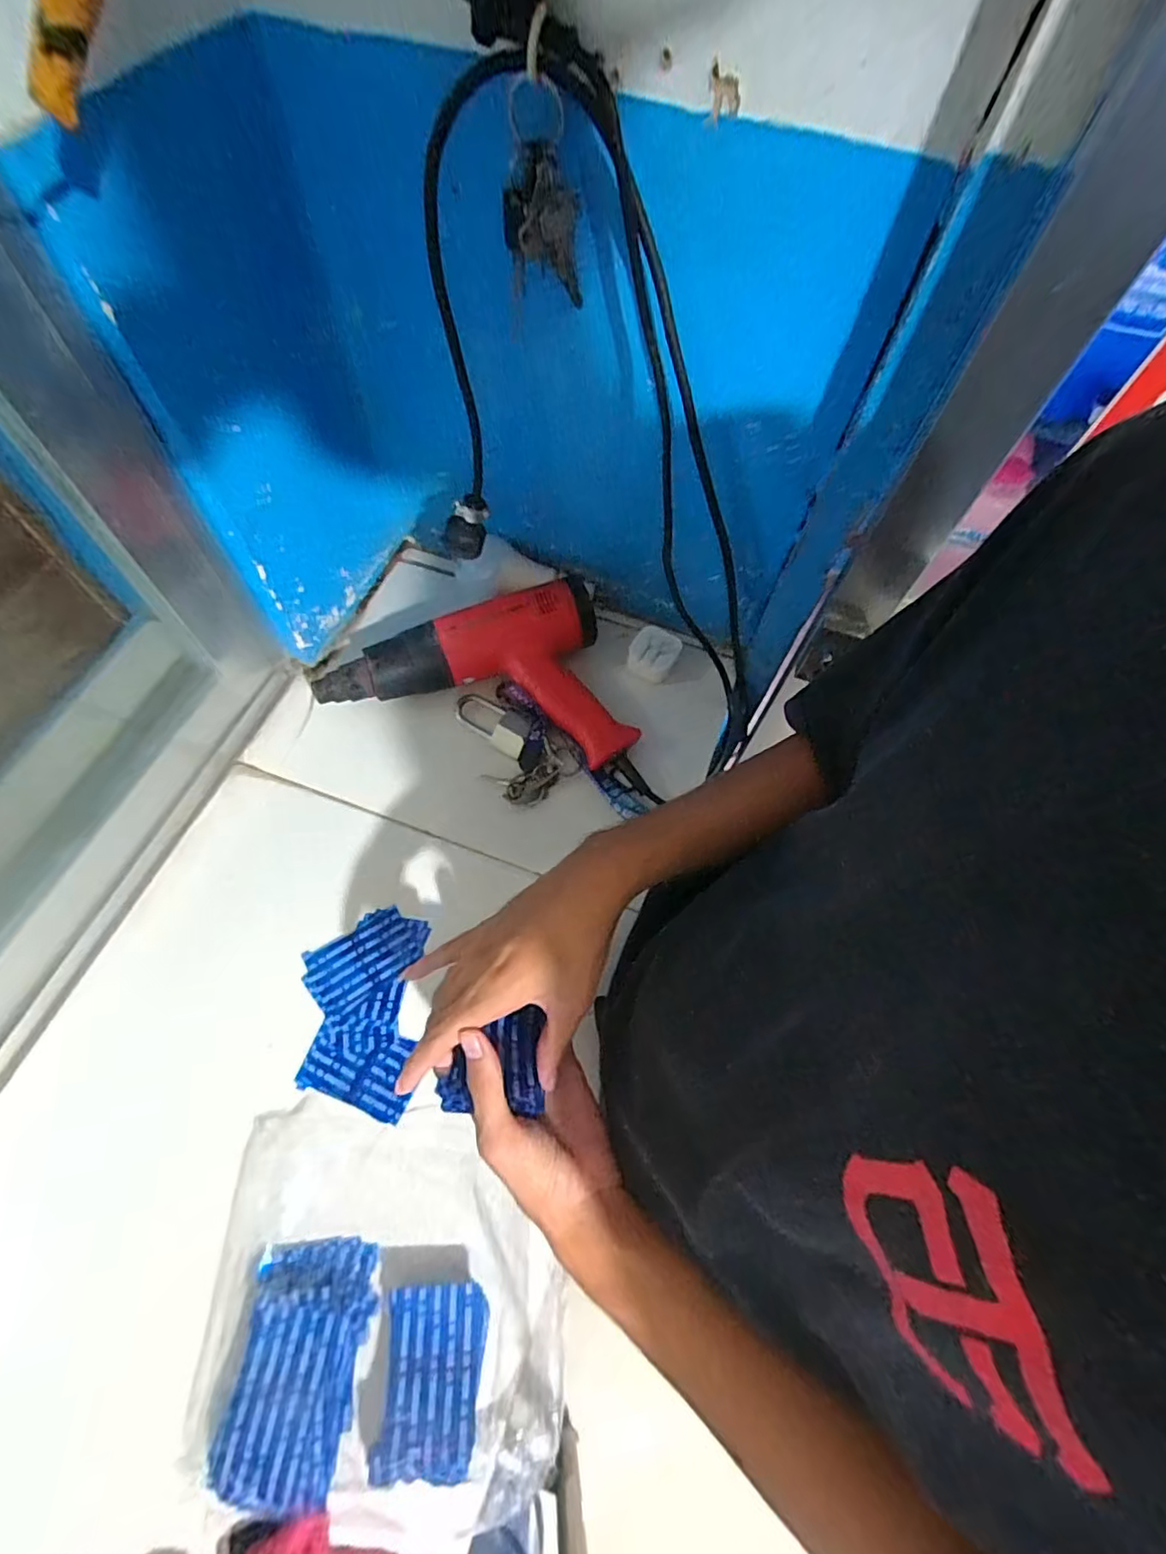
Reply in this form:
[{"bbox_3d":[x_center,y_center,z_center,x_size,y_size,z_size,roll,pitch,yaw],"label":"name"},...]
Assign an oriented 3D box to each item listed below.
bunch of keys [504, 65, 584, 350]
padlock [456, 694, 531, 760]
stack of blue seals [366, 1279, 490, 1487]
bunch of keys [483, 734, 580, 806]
[{"bbox_3d":[-0.024,-0.337,0.367,0.045,0.117,0.025,3,64,-1],"label":"bunch of keys"},{"bbox_3d":[-0.085,-0.055,0.580,0.082,0.015,0.036,33,67,13],"label":"padlock"},{"bbox_3d":[-0.094,0.372,0.374,0.059,0.026,0.093,4,64,-1],"label":"stack of blue seals"},{"bbox_3d":[-0.045,-0.004,0.564,0.079,0.018,0.047,-31,69,-17],"label":"bunch of keys"}]

